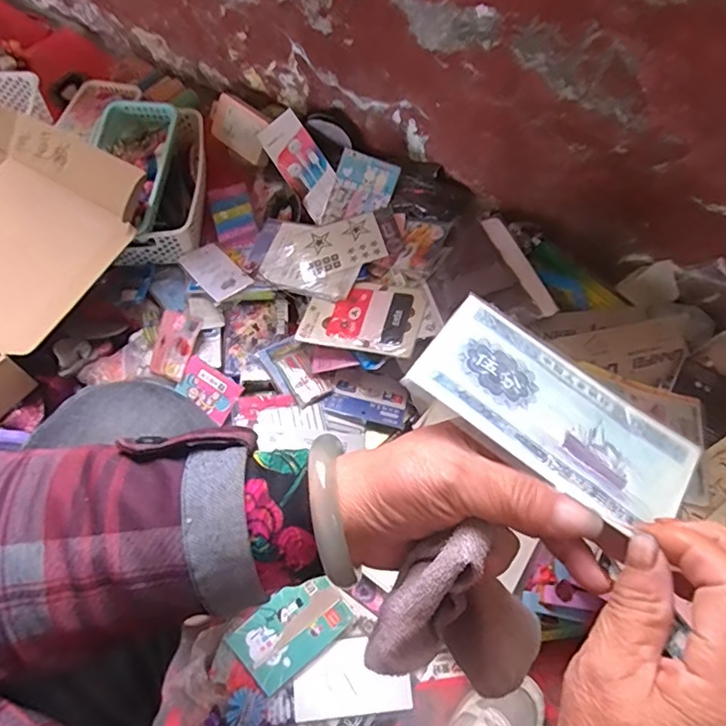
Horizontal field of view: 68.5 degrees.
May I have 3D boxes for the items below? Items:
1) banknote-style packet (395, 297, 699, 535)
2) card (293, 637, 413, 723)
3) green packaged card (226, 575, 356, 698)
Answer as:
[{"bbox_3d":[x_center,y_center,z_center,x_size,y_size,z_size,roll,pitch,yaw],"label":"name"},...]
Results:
[{"bbox_3d":[0.090,0.025,0.250,0.131,0.004,0.068,37,57,8],"label":"banknote-style packet"},{"bbox_3d":[-0.015,0.402,0.680,0.144,0.009,0.084,-6,66,-2],"label":"card"},{"bbox_3d":[-0.090,0.340,0.680,0.139,0.005,0.088,-36,87,-13],"label":"green packaged card"}]

